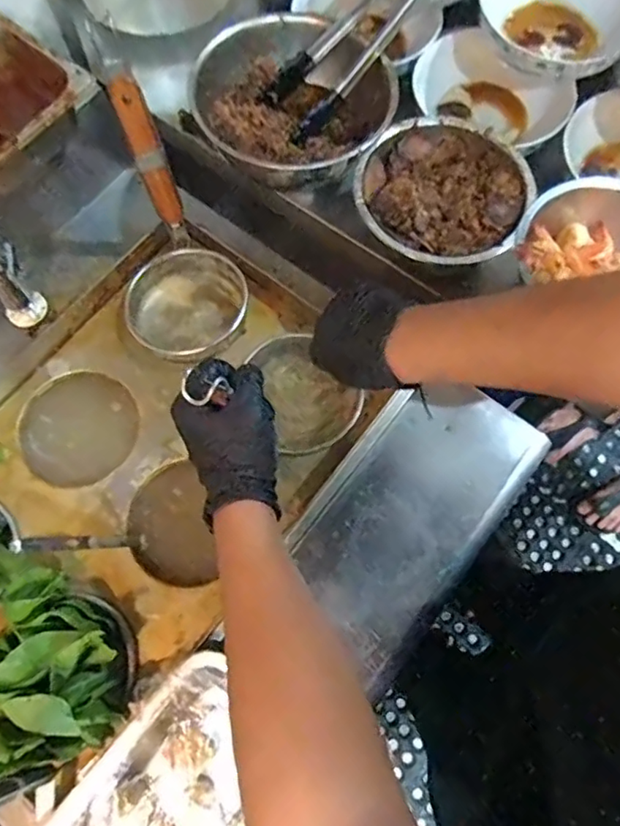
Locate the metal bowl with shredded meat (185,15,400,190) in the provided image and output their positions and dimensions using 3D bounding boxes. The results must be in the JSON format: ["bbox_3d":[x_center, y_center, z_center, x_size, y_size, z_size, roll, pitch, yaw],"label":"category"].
[{"bbox_3d":[-0.016,-0.324,0.615,0.198,0.068,0.193,0,71,0],"label":"metal bowl with shredded meat"}]

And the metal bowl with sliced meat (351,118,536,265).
[{"bbox_3d":[0.128,-0.211,0.582,0.160,0.056,0.161,0,71,0],"label":"metal bowl with sliced meat"}]

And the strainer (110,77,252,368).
[{"bbox_3d":[-0.154,-0.202,0.618,0.126,0.261,0.102,-14,28,-5],"label":"strainer"}]

